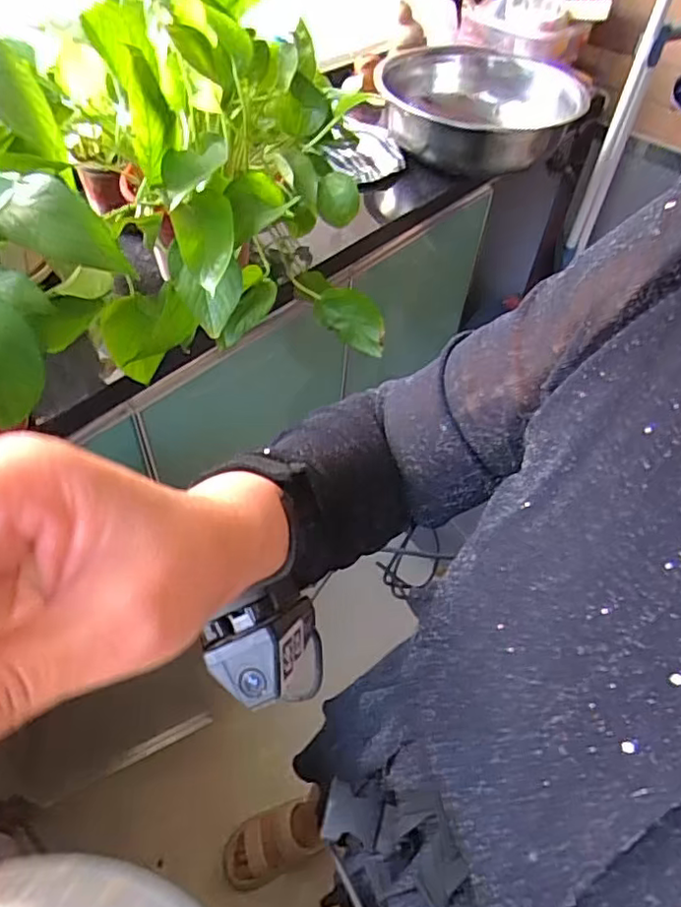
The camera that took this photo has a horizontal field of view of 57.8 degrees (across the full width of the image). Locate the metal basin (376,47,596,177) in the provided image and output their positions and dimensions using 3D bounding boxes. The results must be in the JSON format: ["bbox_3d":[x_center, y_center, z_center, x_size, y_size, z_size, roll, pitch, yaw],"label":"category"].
[{"bbox_3d":[0.222,-0.650,1.119,0.363,0.111,0.356,-7,52,-11],"label":"metal basin"}]

